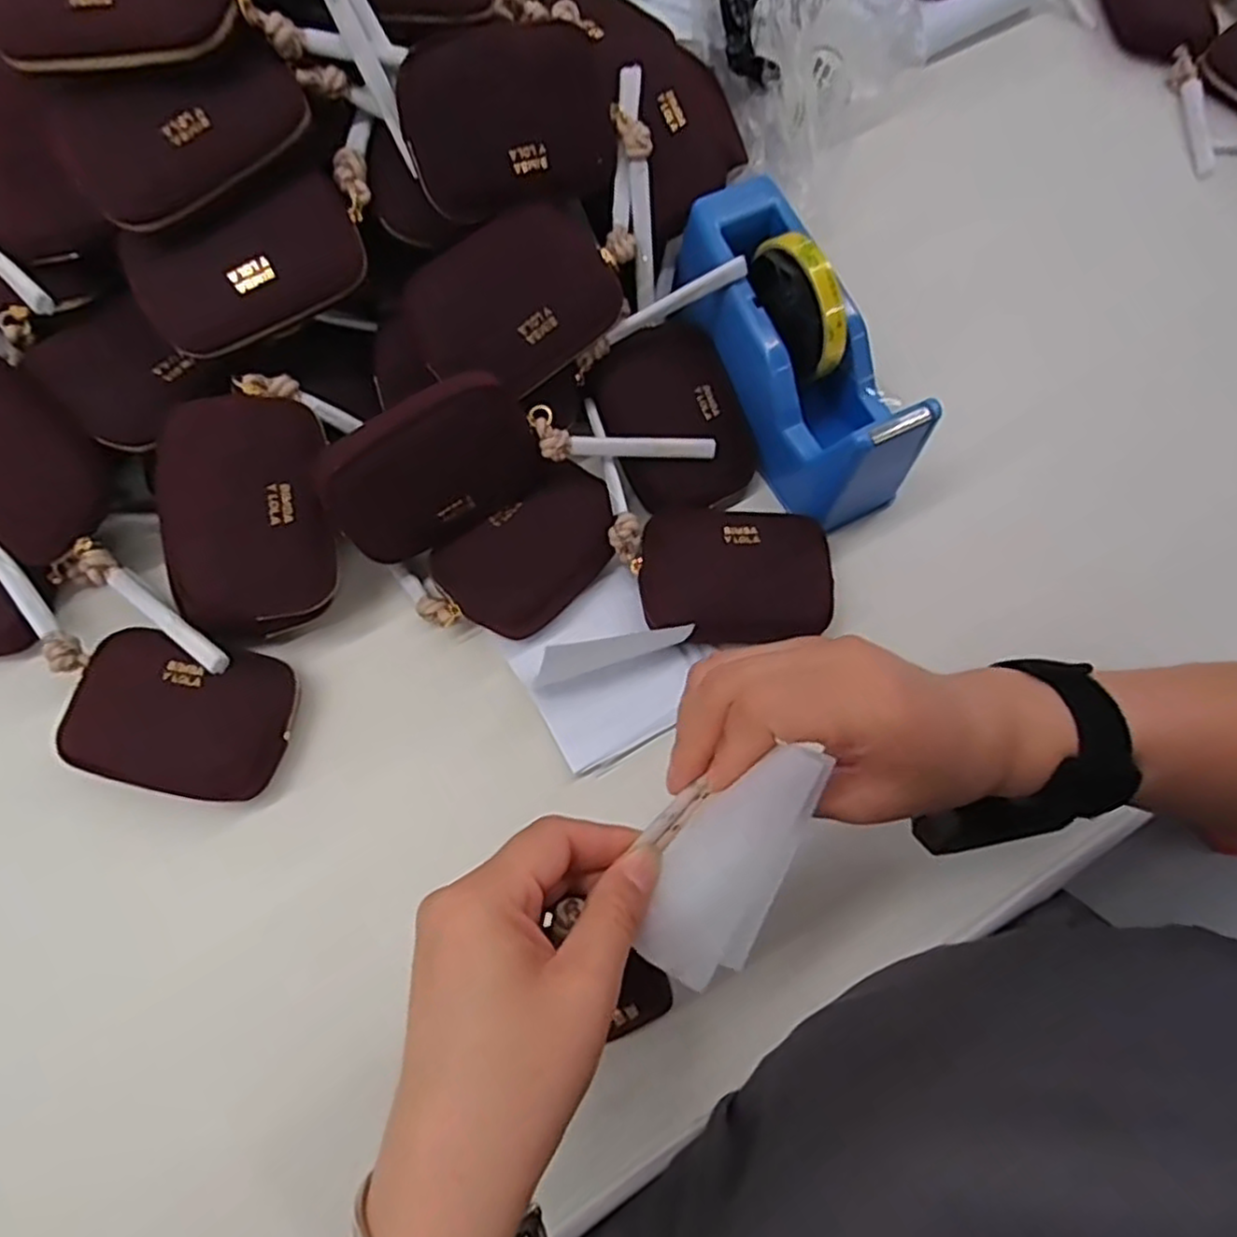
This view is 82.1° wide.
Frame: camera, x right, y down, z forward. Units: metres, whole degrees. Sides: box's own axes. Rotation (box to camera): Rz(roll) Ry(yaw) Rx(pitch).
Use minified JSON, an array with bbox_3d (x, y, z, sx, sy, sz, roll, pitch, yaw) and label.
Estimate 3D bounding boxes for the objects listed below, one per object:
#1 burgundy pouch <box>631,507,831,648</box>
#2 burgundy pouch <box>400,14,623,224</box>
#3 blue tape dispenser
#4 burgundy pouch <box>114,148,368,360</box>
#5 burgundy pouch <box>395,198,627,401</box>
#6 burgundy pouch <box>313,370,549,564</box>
[{"bbox_3d":[0.072,-0.027,0.429,0.114,0.020,0.079,-1,71,-2],"label":"burgundy pouch"},{"bbox_3d":[-0.056,-0.277,0.397,0.124,0.030,0.082,-19,116,-14],"label":"burgundy pouch"},{"bbox_3d":[0.110,-0.162,0.429,0.077,0.095,0.210,-25,88,-10],"label":"blue tape dispenser"},{"bbox_3d":[-0.195,-0.185,0.376,0.116,0.027,0.065,-24,110,-5],"label":"burgundy pouch"},{"bbox_3d":[-0.057,-0.175,0.399,0.117,0.026,0.081,-34,111,-9],"label":"burgundy pouch"},{"bbox_3d":[-0.106,-0.084,0.404,0.113,0.080,0.026,-29,33,-11],"label":"burgundy pouch"}]

